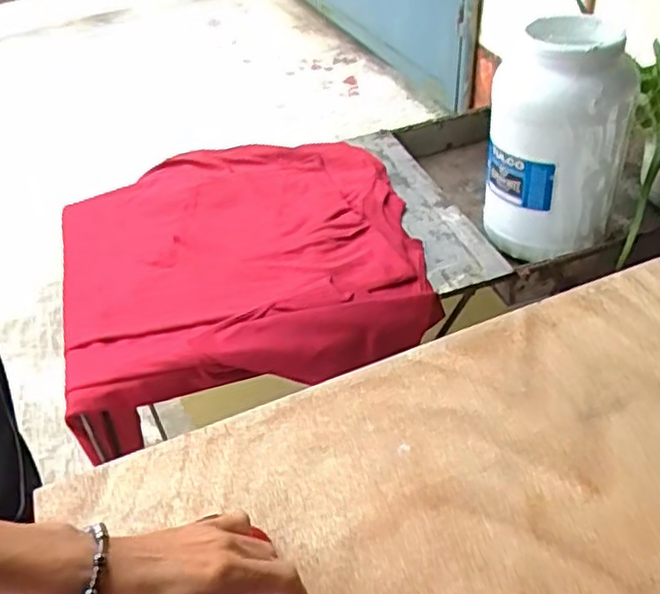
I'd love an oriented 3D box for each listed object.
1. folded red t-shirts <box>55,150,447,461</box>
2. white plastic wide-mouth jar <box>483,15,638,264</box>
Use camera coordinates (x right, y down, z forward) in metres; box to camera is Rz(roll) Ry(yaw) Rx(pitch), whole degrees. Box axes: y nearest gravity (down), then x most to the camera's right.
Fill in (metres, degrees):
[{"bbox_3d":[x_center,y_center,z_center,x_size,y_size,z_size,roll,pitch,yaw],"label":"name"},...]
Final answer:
[{"bbox_3d":[-0.113,-0.044,0.823,0.421,0.070,0.427,-17,43,-7],"label":"folded red t-shirts"},{"bbox_3d":[0.263,-0.184,0.790,0.152,0.227,0.160,9,43,16],"label":"white plastic wide-mouth jar"}]

